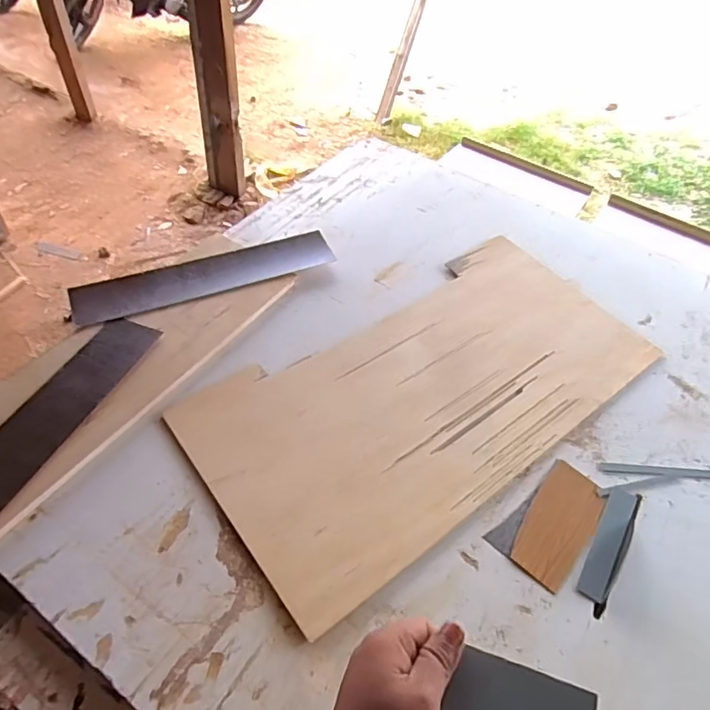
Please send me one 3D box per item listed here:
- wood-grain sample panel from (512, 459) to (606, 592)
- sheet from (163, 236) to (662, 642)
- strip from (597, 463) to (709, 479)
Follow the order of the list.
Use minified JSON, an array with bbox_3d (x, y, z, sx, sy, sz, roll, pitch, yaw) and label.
[{"bbox_3d":[0.290,0.239,0.749,0.087,0.006,0.183,30,55,19],"label":"wood-grain sample panel"},{"bbox_3d":[0.128,0.057,0.878,0.753,0.018,0.390,-29,60,-23],"label":"sheet"},{"bbox_3d":[0.481,0.180,0.821,0.201,0.004,0.019,6,51,0],"label":"strip"}]

